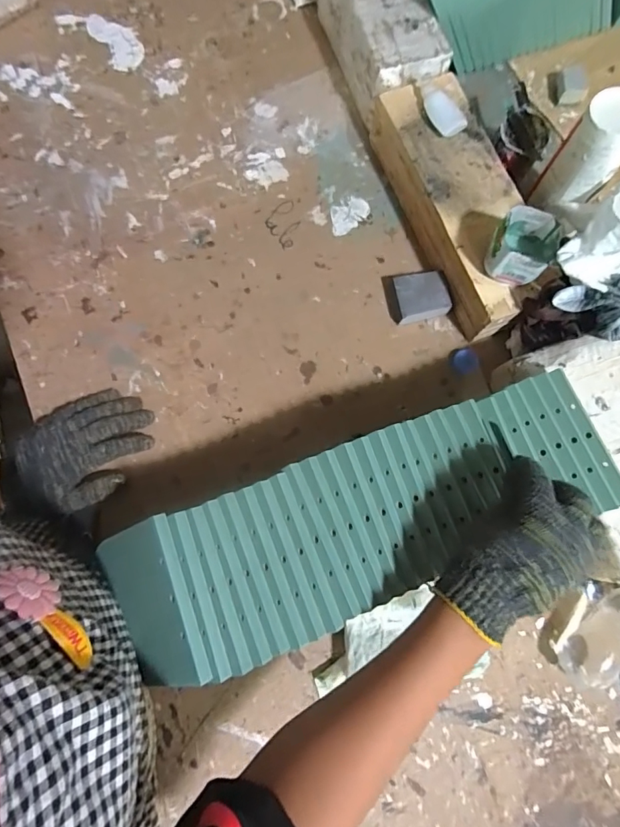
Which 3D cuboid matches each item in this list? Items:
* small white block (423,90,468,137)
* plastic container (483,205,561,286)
[{"bbox_3d":[0.168,-0.379,0.561,0.040,0.020,0.060,-34,81,-6],"label":"small white block"},{"bbox_3d":[0.239,-0.187,0.502,0.069,0.054,0.072,35,81,5],"label":"plastic container"}]

